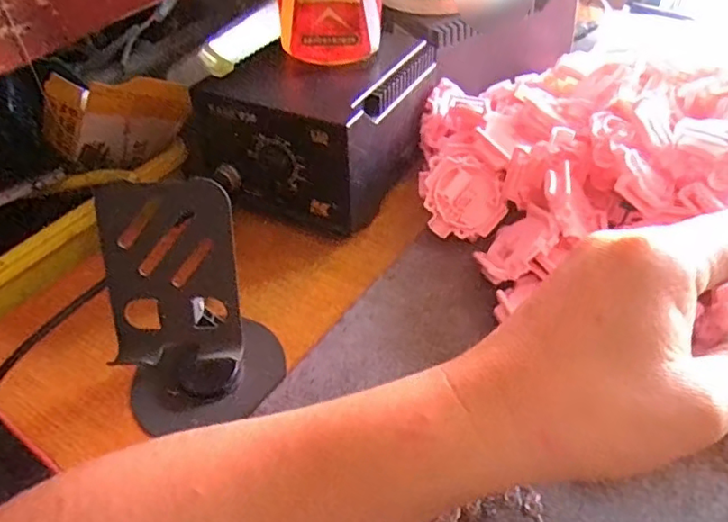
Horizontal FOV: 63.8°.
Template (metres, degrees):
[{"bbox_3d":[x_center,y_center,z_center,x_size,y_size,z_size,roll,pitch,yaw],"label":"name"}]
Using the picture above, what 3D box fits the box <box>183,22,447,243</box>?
[{"bbox_3d":[-0.027,-0.099,0.415,0.115,0.085,0.144,18,49,20],"label":"box"}]

